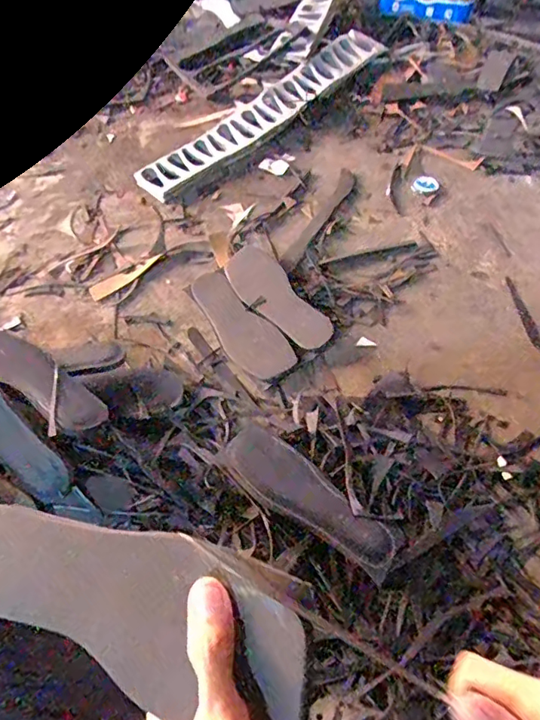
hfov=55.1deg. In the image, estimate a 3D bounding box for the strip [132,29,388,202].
[{"bbox_3d":[-0.012,-0.550,1.133,0.654,0.027,0.102,-41,76,-15],"label":"strip"}]

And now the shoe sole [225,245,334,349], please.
[{"bbox_3d":[0.005,-0.109,0.858,0.084,0.025,0.235,-34,64,-18],"label":"shoe sole"}]

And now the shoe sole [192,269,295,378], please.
[{"bbox_3d":[-0.053,-0.060,0.843,0.083,0.012,0.232,-32,60,-18],"label":"shoe sole"}]

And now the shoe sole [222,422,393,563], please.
[{"bbox_3d":[0.044,0.174,0.654,0.238,0.018,0.085,40,52,17],"label":"shoe sole"}]

